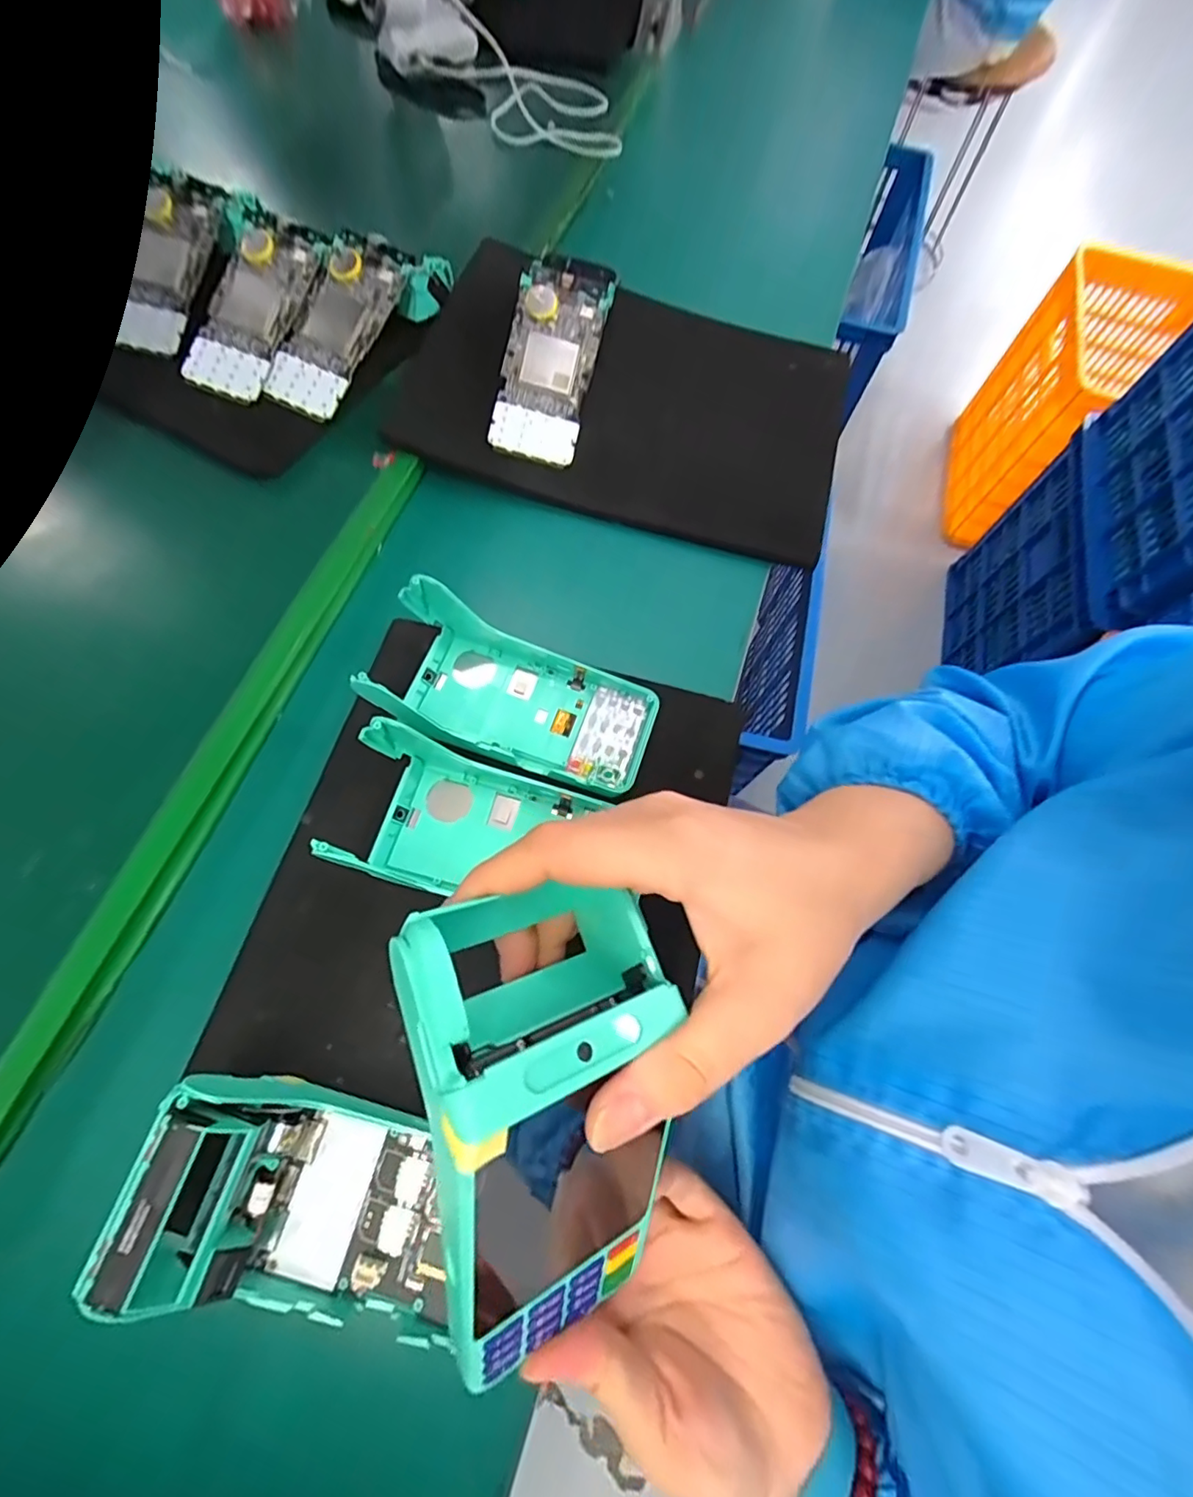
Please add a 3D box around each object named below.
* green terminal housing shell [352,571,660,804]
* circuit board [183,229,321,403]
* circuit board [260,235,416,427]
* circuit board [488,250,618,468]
[{"bbox_3d":[-0.045,-0.037,0.345,0.165,0.055,0.086,20,70,5],"label":"green terminal housing shell"},{"bbox_3d":[-0.263,-0.330,0.430,0.069,0.005,0.129,21,89,5],"label":"circuit board"},{"bbox_3d":[-0.197,-0.320,0.429,0.065,0.010,0.141,26,89,7],"label":"circuit board"},{"bbox_3d":[-0.035,-0.302,0.439,0.068,0.010,0.153,14,92,-7],"label":"circuit board"}]

